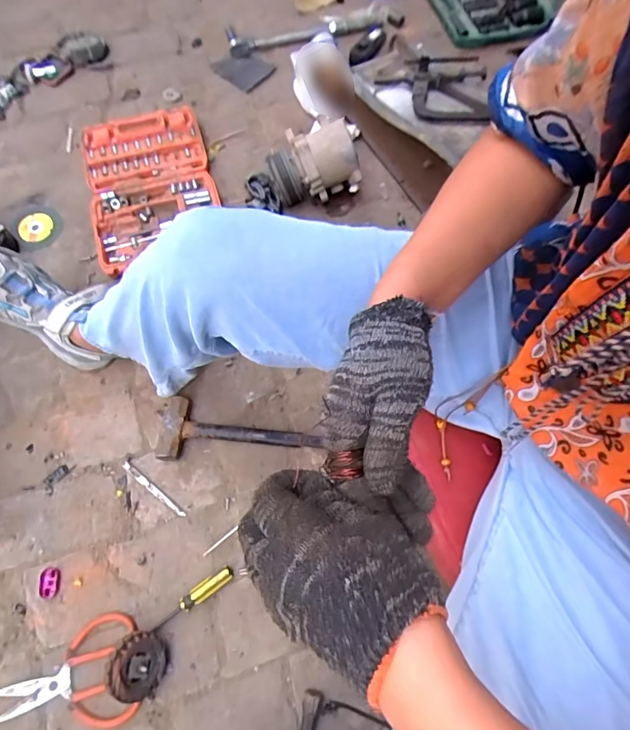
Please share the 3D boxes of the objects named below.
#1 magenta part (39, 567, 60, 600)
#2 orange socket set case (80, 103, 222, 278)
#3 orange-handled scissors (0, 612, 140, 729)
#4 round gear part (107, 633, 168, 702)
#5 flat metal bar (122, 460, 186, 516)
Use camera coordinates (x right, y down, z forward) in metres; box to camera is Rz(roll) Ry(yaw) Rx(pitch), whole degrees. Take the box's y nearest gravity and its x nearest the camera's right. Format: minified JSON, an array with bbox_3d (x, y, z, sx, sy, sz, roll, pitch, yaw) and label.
[{"bbox_3d":[-0.399,0.325,0.664,0.027,0.005,0.041,-10,68,-6],"label":"magenta part"},{"bbox_3d":[-0.346,-0.383,0.941,0.258,0.064,0.402,-16,69,-8],"label":"orange socket set case"},{"bbox_3d":[-0.342,0.434,0.614,0.182,0.009,0.133,-10,68,-6],"label":"orange-handled scissors"},{"bbox_3d":[-0.241,0.402,0.593,0.077,0.026,0.074,32,48,-28],"label":"round gear part"},{"bbox_3d":[-0.260,0.199,0.712,0.134,0.007,0.012,37,77,9],"label":"flat metal bar"}]

